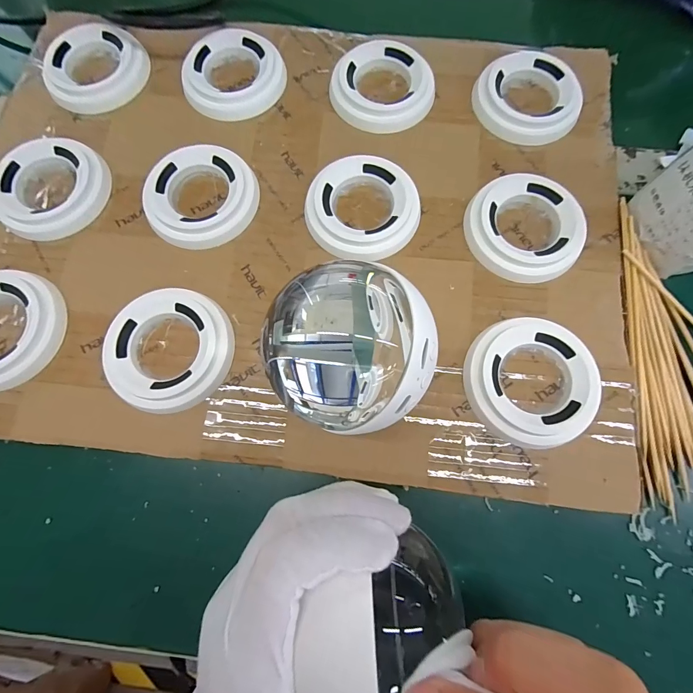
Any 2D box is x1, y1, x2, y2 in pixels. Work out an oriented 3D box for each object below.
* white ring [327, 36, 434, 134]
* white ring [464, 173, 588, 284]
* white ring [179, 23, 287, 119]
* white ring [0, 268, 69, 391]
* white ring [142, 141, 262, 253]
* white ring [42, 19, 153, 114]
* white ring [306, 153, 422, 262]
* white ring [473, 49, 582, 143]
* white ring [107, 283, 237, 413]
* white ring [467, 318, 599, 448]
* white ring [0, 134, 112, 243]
[{"bbox_3d":[0.023,-0.182,0.255,0.067,0.013,0.066,0,77,-1],"label":"white ring"},{"bbox_3d":[0.110,-0.073,0.224,0.068,0.011,0.069,0,77,-1],"label":"white ring"},{"bbox_3d":[-0.081,-0.193,0.257,0.065,0.011,0.067,0,77,-1],"label":"white ring"},{"bbox_3d":[-0.200,-0.010,0.209,0.063,0.013,0.069,0,77,-1],"label":"white ring"},{"bbox_3d":[-0.093,-0.096,0.232,0.068,0.013,0.068,0,77,-1],"label":"white ring"},{"bbox_3d":[-0.182,-0.202,0.261,0.071,0.008,0.071,42,80,8],"label":"white ring"},{"bbox_3d":[0.010,-0.087,0.230,0.069,0.012,0.068,0,77,-1],"label":"white ring"},{"bbox_3d":[0.125,-0.172,0.251,0.070,0.011,0.070,0,77,-1],"label":"white ring"},{"bbox_3d":[-0.101,0.001,0.208,0.069,0.013,0.068,0,77,-1],"label":"white ring"},{"bbox_3d":[0.102,0.020,0.201,0.069,0.013,0.069,0,77,-1],"label":"white ring"},{"bbox_3d":[-0.192,-0.102,0.234,0.065,0.010,0.068,0,77,-1],"label":"white ring"}]

